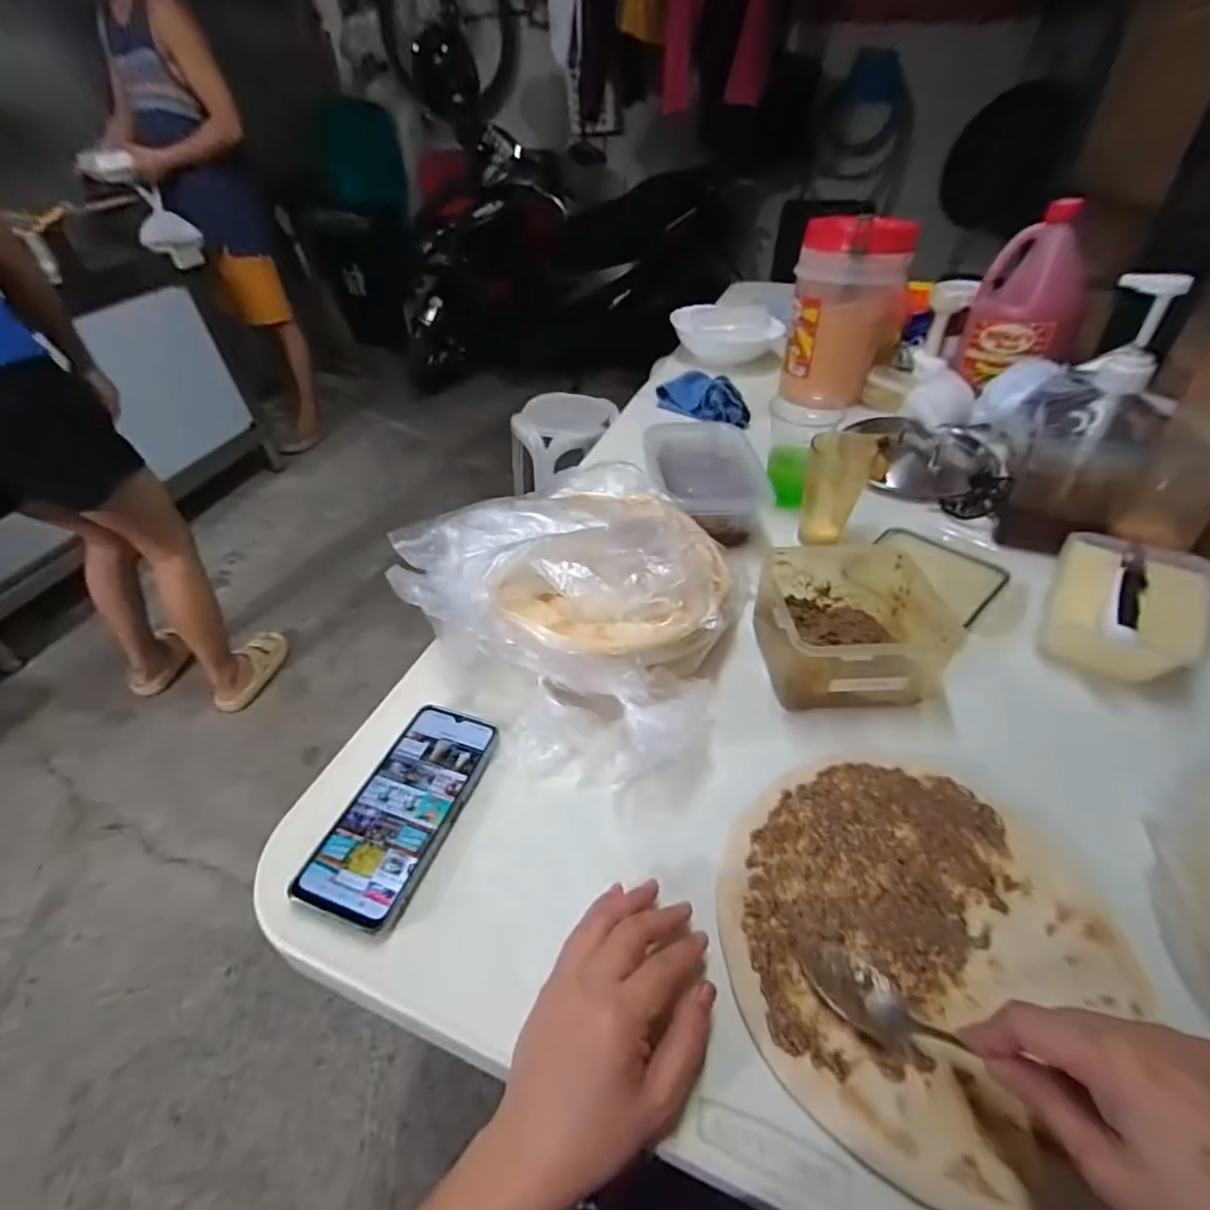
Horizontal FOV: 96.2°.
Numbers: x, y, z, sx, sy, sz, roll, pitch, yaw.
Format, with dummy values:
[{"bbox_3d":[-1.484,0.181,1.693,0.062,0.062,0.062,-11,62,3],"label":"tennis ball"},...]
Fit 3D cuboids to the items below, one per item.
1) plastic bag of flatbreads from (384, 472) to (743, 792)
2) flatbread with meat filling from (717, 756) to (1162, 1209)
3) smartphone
[{"bbox_3d":[-0.010,-0.010,0.515,0.281,0.104,0.317,-29,51,-26],"label":"plastic bag of flatbreads"},{"bbox_3d":[0.191,0.200,0.352,0.238,0.017,0.214,-29,51,-26],"label":"flatbread with meat filling"},{"bbox_3d":[-0.151,0.153,0.415,0.079,0.017,0.165,12,45,13],"label":"smartphone"}]

